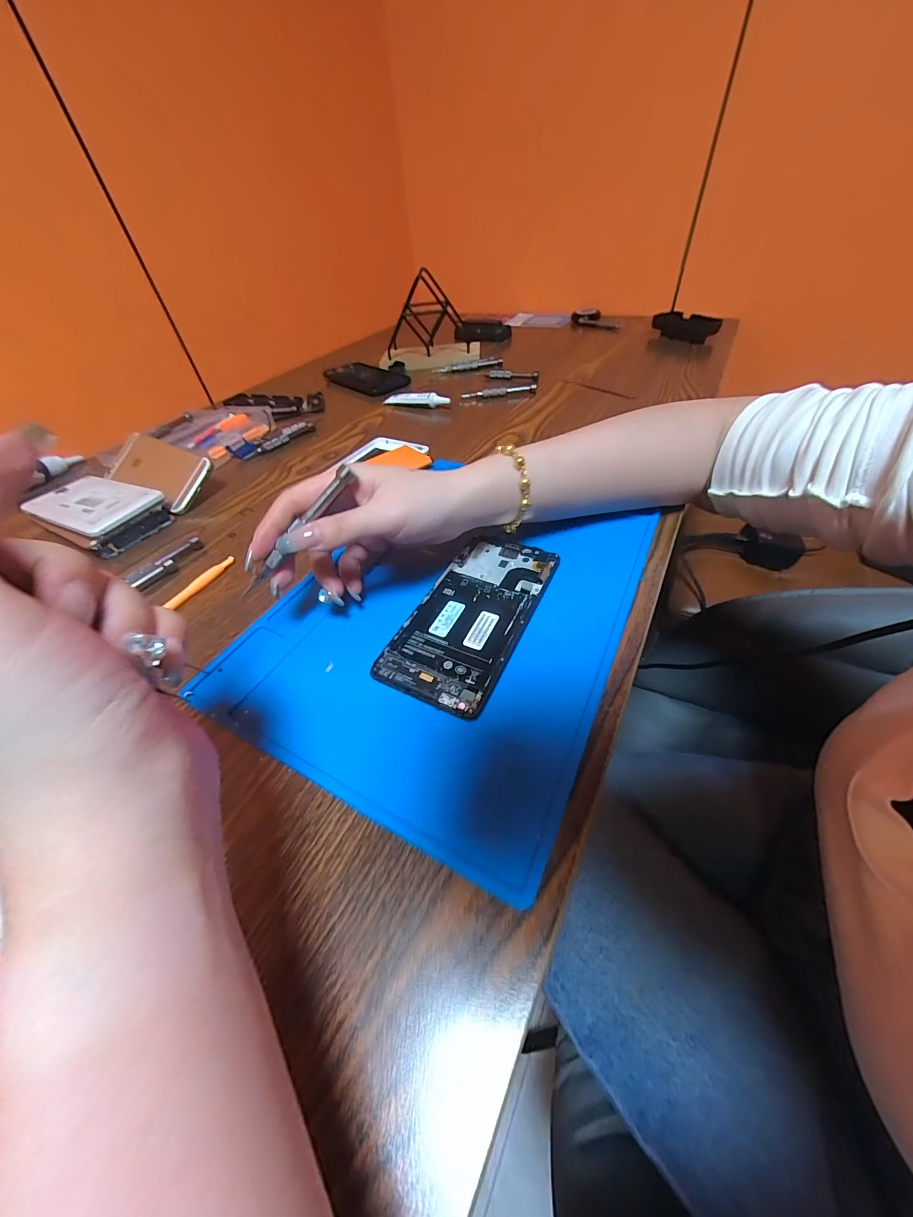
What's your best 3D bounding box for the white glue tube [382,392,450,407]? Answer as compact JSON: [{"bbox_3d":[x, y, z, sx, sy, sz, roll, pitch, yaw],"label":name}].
[{"bbox_3d":[-0.058,-0.294,0.553,0.108,0.021,0.014,19,51,23],"label":"white glue tube"}]

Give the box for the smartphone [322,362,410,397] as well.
[{"bbox_3d":[-0.150,-0.385,0.657,0.174,0.011,0.084,32,57,31],"label":"smartphone"}]

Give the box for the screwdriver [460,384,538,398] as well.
[{"bbox_3d":[0.061,-0.307,0.558,0.105,0.013,0.015,-3,46,3],"label":"screwdriver"}]

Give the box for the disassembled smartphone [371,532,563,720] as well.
[{"bbox_3d":[0.012,0.002,0.268,0.075,0.008,0.145,18,51,22],"label":"disassembled smartphone"}]

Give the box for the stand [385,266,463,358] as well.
[{"bbox_3d":[-0.057,-0.494,0.666,0.134,0.116,0.068,-8,46,-2],"label":"stand"}]

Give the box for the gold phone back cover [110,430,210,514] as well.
[{"bbox_3d":[-0.322,-0.149,0.424,0.138,0.011,0.064,22,79,19],"label":"gold phone back cover"}]

